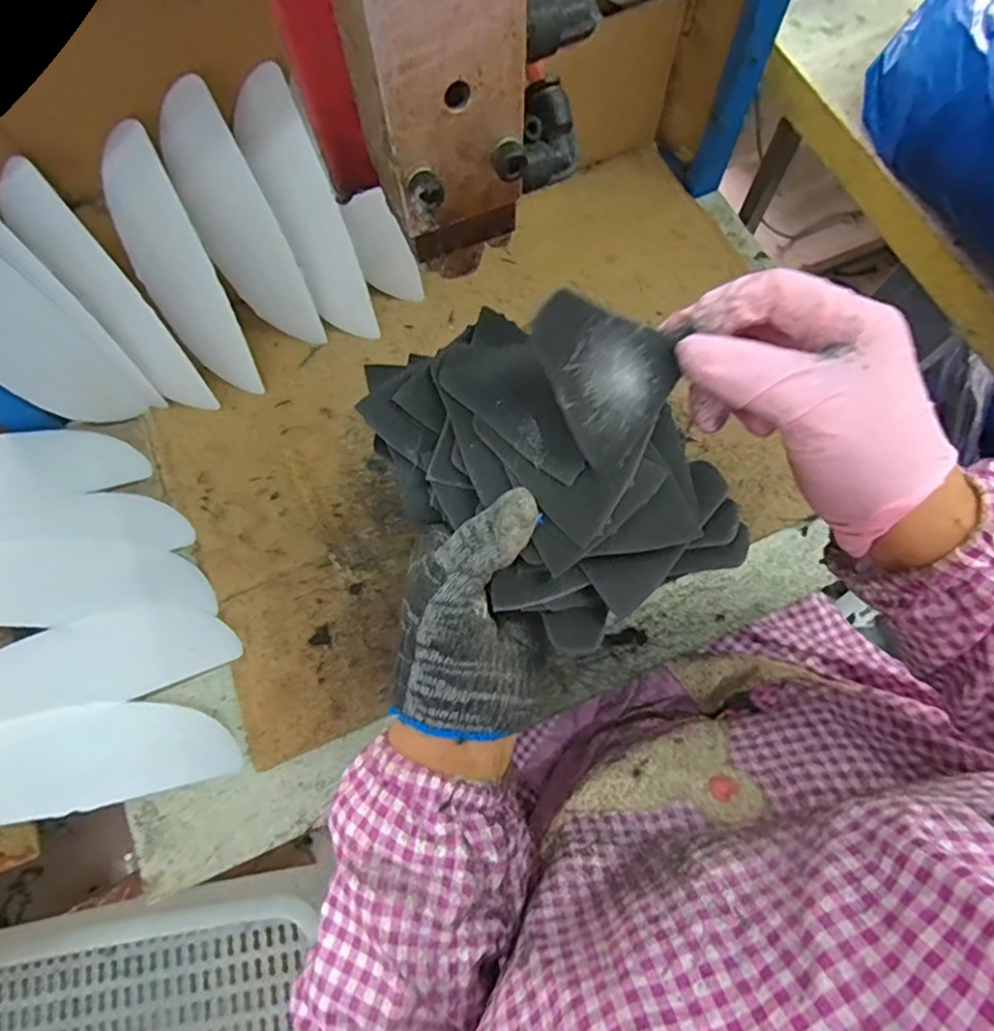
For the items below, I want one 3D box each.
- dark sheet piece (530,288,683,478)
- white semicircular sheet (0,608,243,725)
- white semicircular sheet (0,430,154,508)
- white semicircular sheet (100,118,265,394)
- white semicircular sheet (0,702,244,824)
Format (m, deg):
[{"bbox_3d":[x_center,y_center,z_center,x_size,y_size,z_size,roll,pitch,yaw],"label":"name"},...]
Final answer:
[{"bbox_3d":[0.046,-0.058,0.236,0.050,0.073,0.004,-35,31,-5],"label":"dark sheet piece"},{"bbox_3d":[-0.291,0.105,0.421,0.192,0.010,0.063,-13,72,-22],"label":"white semicircular sheet"},{"bbox_3d":[-0.384,-0.034,0.459,0.192,0.006,0.064,-14,72,-22],"label":"white semicircular sheet"},{"bbox_3d":[-0.241,-0.180,0.450,0.064,0.189,0.006,-3,40,15],"label":"white semicircular sheet"},{"bbox_3d":[-0.282,0.163,0.400,0.193,0.008,0.064,-2,71,-22],"label":"white semicircular sheet"}]

